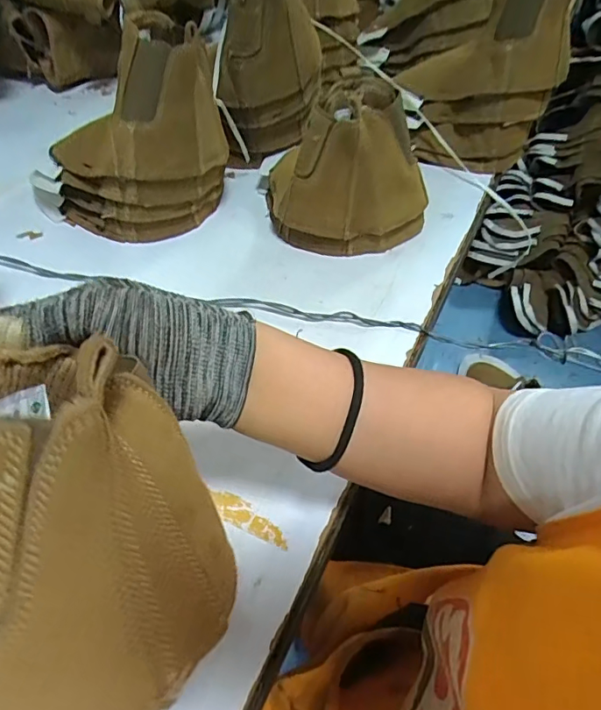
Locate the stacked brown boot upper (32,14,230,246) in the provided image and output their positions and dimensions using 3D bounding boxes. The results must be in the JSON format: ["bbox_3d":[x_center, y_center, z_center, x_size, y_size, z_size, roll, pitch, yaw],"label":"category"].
[{"bbox_3d":[-0.203,-0.244,0.568,0.214,0.192,0.123,15,50,13],"label":"stacked brown boot upper"}]

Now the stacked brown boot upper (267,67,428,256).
[{"bbox_3d":[0.052,-0.212,0.567,0.173,0.155,0.131,-4,49,-4],"label":"stacked brown boot upper"}]

